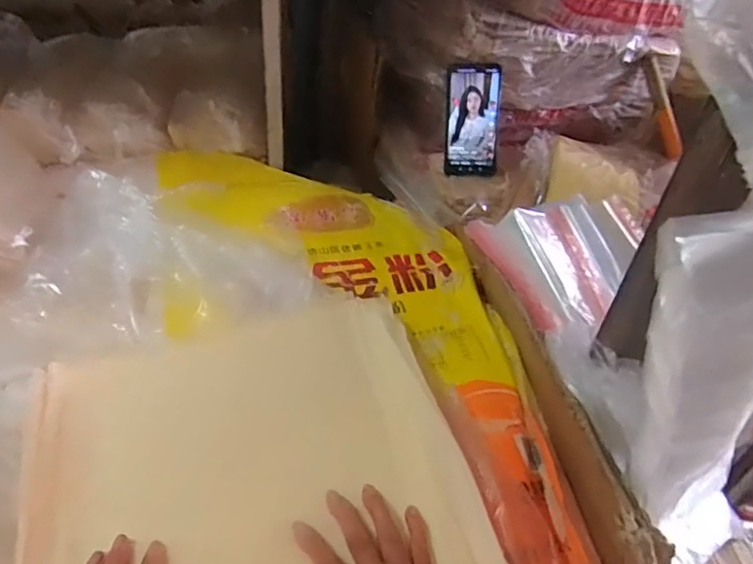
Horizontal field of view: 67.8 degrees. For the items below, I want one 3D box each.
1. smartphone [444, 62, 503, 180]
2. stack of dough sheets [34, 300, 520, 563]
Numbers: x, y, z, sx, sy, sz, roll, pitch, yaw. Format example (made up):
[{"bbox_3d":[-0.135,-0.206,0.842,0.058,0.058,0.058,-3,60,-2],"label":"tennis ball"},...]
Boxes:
[{"bbox_3d":[0.139,-0.230,0.803,0.075,0.154,0.009,2,16,5],"label":"smartphone"},{"bbox_3d":[-0.090,0.215,0.465,0.361,0.042,0.482,-13,44,-13],"label":"stack of dough sheets"}]

